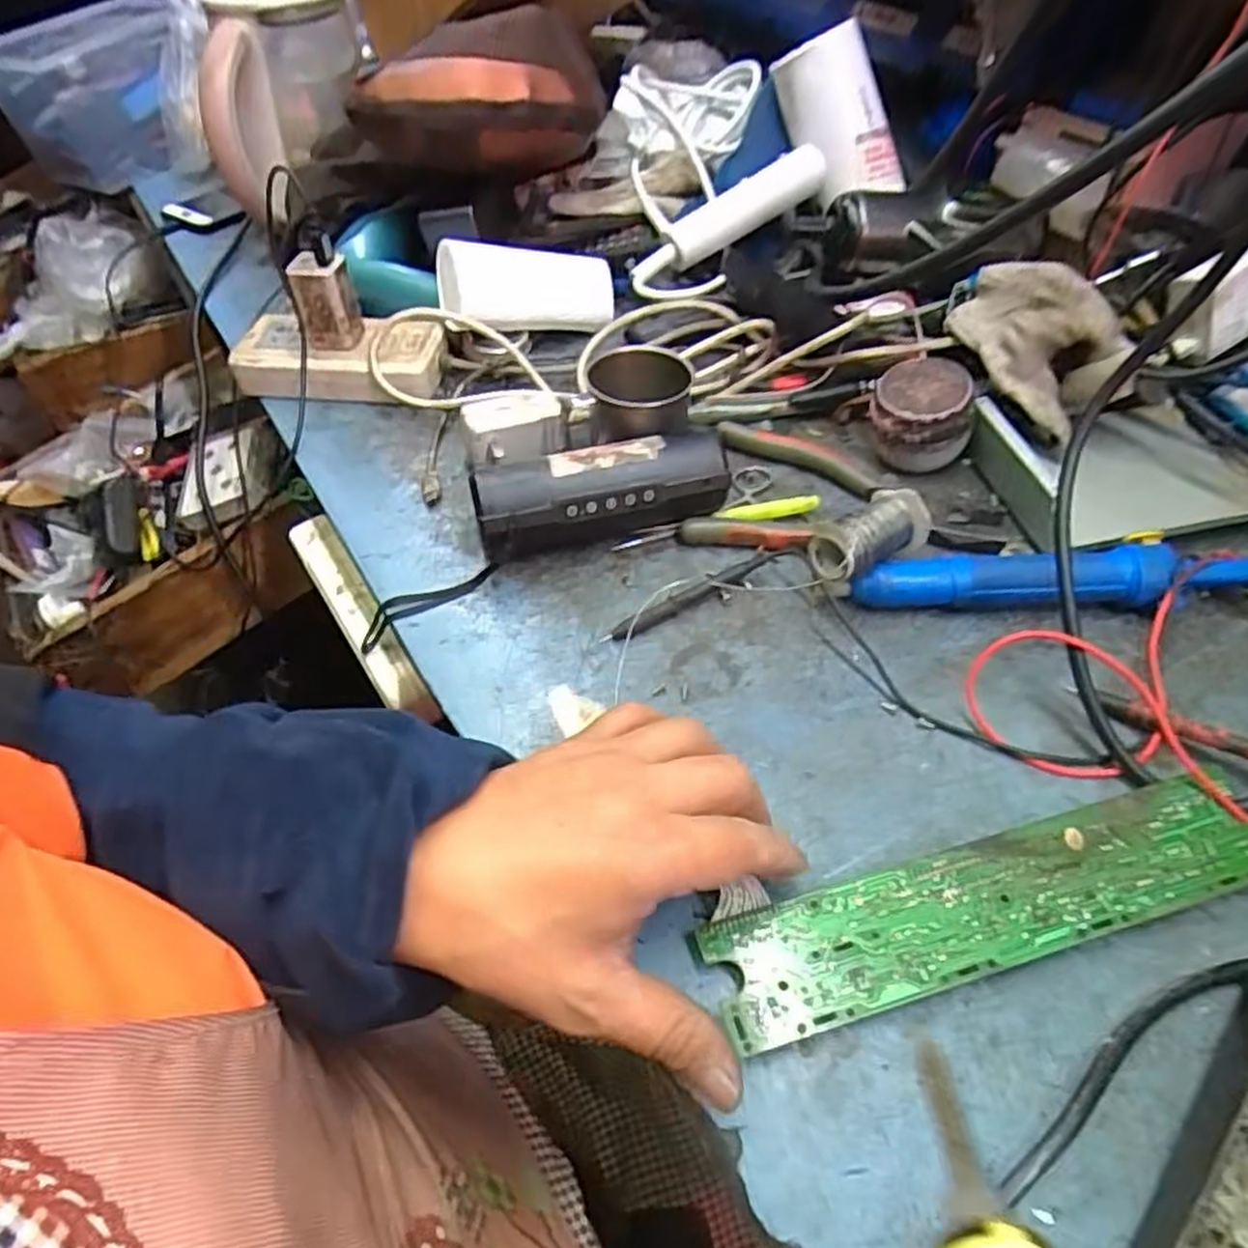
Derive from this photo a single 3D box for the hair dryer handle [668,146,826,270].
[{"bbox_3d":[0.097,-0.331,0.611,0.132,0.033,0.029,-31,52,4],"label":"hair dryer handle"}]

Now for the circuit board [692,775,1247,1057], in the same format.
[{"bbox_3d":[0.155,0.113,0.317,0.244,0.004,0.047,-13,50,-8],"label":"circuit board"}]

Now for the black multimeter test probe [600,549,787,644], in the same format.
[{"bbox_3d":[0.041,-0.016,0.437,0.118,0.012,0.014,-29,54,-21],"label":"black multimeter test probe"}]

